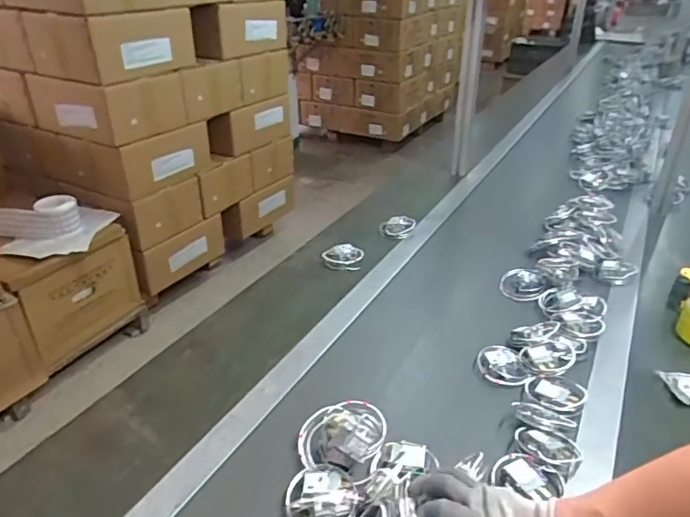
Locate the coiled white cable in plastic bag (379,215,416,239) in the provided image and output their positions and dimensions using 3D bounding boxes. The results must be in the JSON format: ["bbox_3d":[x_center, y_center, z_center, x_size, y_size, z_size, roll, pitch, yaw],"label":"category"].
[{"bbox_3d":[0.121,-0.071,1.199,0.084,0.037,0.059,2,30,4],"label":"coiled white cable in plastic bag"}]

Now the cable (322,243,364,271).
[{"bbox_3d":[-0.005,-0.005,1.095,0.085,0.025,0.068,0,30,0],"label":"cable"}]

